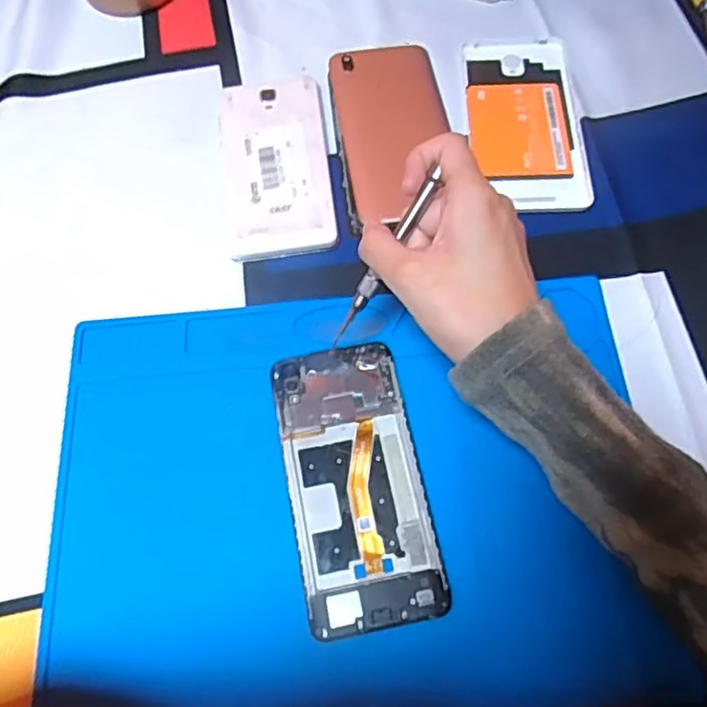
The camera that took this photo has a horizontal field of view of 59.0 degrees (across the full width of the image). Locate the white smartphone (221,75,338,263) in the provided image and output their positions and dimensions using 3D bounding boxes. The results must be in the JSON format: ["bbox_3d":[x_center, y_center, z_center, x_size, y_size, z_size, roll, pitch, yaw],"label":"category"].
[{"bbox_3d":[-0.051,-0.128,0.423,0.070,0.010,0.140,-8,67,0],"label":"white smartphone"}]

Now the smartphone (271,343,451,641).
[{"bbox_3d":[0.001,0.068,0.338,0.068,0.009,0.149,-11,67,-2],"label":"smartphone"}]

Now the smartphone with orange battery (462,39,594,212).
[{"bbox_3d":[0.117,-0.162,0.432,0.074,0.004,0.148,-1,67,2],"label":"smartphone with orange battery"}]

